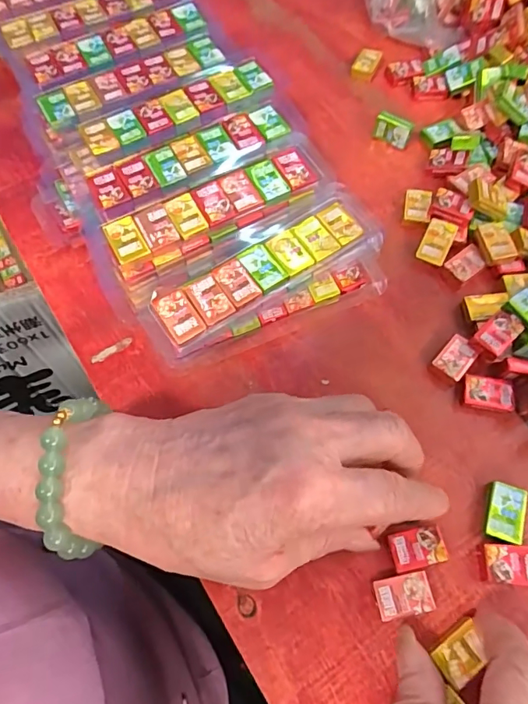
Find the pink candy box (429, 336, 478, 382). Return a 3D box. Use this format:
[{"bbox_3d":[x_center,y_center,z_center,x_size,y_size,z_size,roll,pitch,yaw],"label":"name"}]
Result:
[{"bbox_3d":[0.104,0.004,0.263,0.017,0.011,0.024,37,72,16],"label":"pink candy box"}]

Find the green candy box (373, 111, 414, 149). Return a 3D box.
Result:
[{"bbox_3d":[0.089,-0.153,0.331,0.025,0.019,0.010,24,69,11],"label":"green candy box"}]

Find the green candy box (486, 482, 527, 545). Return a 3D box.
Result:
[{"bbox_3d":[0.115,0.078,0.229,0.018,0.009,0.025,14,68,7],"label":"green candy box"}]

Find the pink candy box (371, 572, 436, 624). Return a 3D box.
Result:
[{"bbox_3d":[0.062,0.110,0.214,0.025,0.008,0.016,-11,67,-3],"label":"pink candy box"}]

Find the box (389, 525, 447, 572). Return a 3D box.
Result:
[{"bbox_3d":[0.071,0.092,0.223,0.025,0.009,0.017,-12,67,-4],"label":"box"}]

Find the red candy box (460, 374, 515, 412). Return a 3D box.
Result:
[{"bbox_3d":[0.119,0.023,0.255,0.026,0.008,0.017,8,67,5],"label":"red candy box"}]

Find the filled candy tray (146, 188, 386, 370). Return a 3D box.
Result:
[{"bbox_3d":[0.002,-0.041,0.264,0.132,0.042,0.050,-23,68,-8],"label":"filled candy tray"}]

